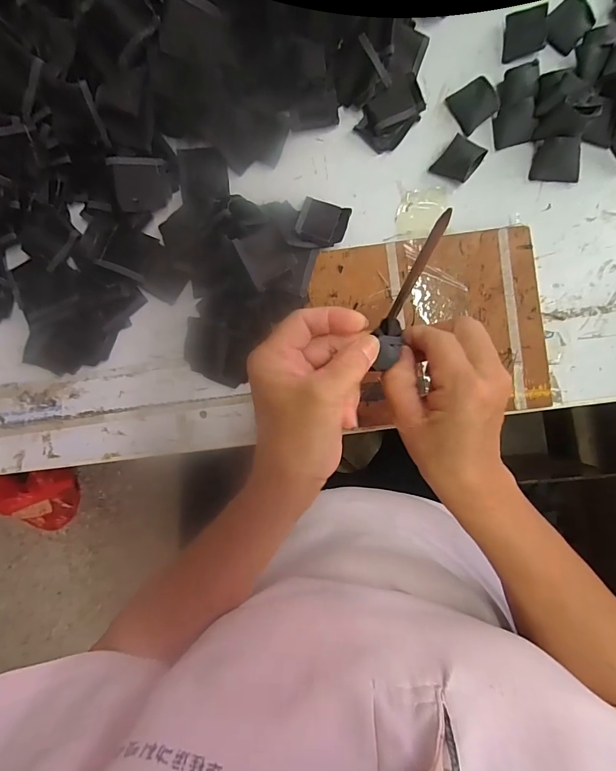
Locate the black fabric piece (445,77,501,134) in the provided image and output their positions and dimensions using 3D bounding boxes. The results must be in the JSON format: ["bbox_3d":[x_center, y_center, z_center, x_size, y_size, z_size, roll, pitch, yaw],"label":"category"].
[{"bbox_3d":[0.164,-0.279,0.383,0.039,0.016,0.041,-35,86,2],"label":"black fabric piece"}]

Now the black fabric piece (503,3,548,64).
[{"bbox_3d":[0.213,-0.345,0.383,0.036,0.007,0.041,5,103,31],"label":"black fabric piece"}]

